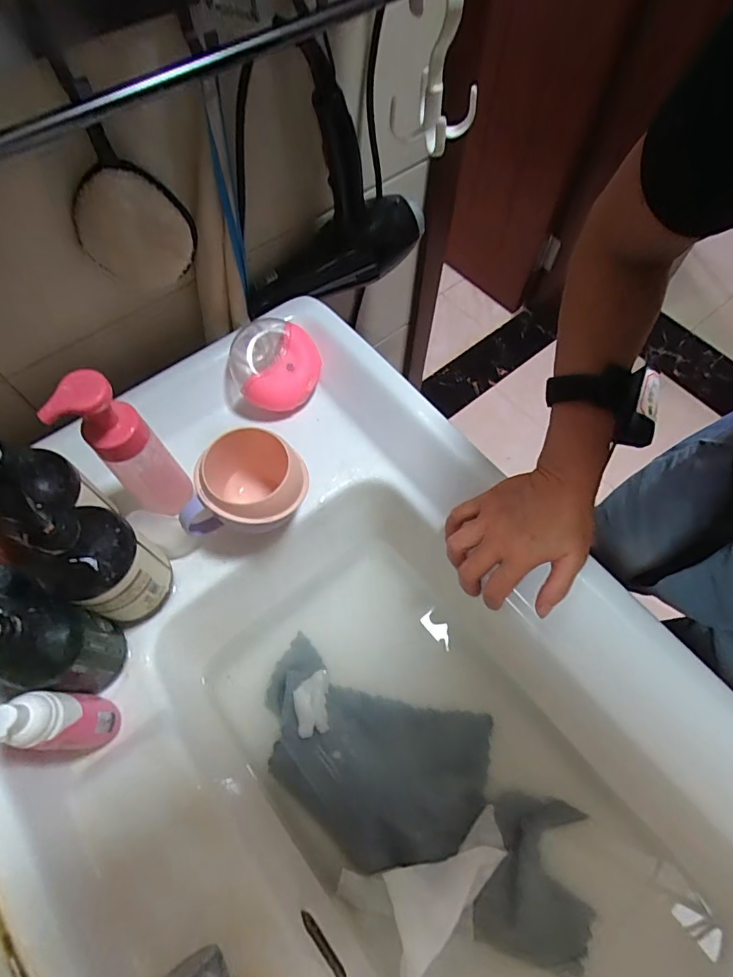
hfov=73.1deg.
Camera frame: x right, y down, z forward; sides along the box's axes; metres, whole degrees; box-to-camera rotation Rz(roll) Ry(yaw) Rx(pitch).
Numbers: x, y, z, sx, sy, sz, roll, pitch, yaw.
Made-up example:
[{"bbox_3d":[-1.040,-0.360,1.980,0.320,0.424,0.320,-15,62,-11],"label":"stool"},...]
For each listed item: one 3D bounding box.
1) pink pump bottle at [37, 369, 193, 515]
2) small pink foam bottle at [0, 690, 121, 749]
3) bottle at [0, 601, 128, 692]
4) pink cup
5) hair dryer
[{"bbox_3d":[-0.205,-0.030,0.431,0.044,0.179,0.053,23,66,10],"label":"pink pump bottle"},{"bbox_3d":[-0.220,0.168,0.360,0.035,0.108,0.035,0,64,-1],"label":"small pink foam bottle"},{"bbox_3d":[-0.240,0.112,0.364,0.058,0.172,0.067,8,64,3],"label":"bottle"},{"bbox_3d":[-0.107,0.003,0.474,0.099,0.081,0.098,0,64,-1],"label":"pink cup"},{"bbox_3d":[-0.043,-0.319,0.556,0.105,0.206,0.223,39,69,17],"label":"hair dryer"}]

